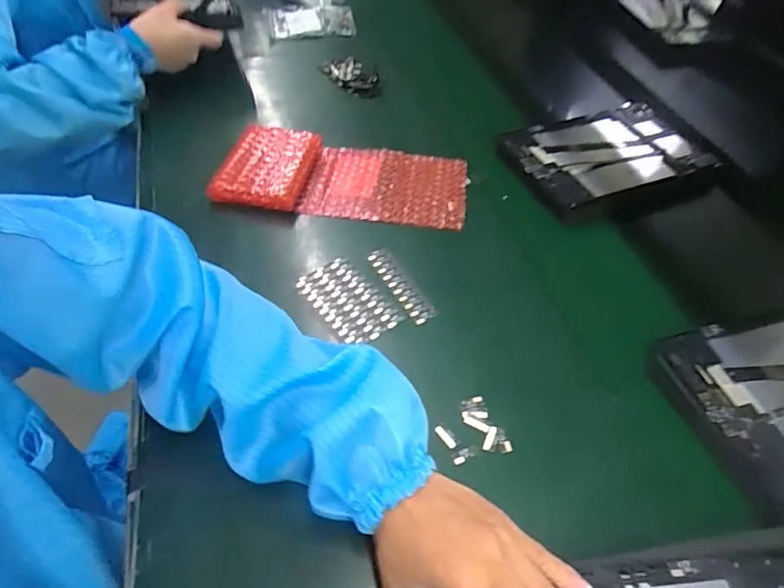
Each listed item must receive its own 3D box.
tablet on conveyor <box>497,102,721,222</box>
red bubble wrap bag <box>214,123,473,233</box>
[{"bbox_3d":[0.269,-0.176,0.648,0.256,0.026,0.154,-17,54,-19],"label":"tablet on conveyor"},{"bbox_3d":[-0.053,-0.137,0.589,0.275,0.019,0.130,9,50,1],"label":"red bubble wrap bag"}]

